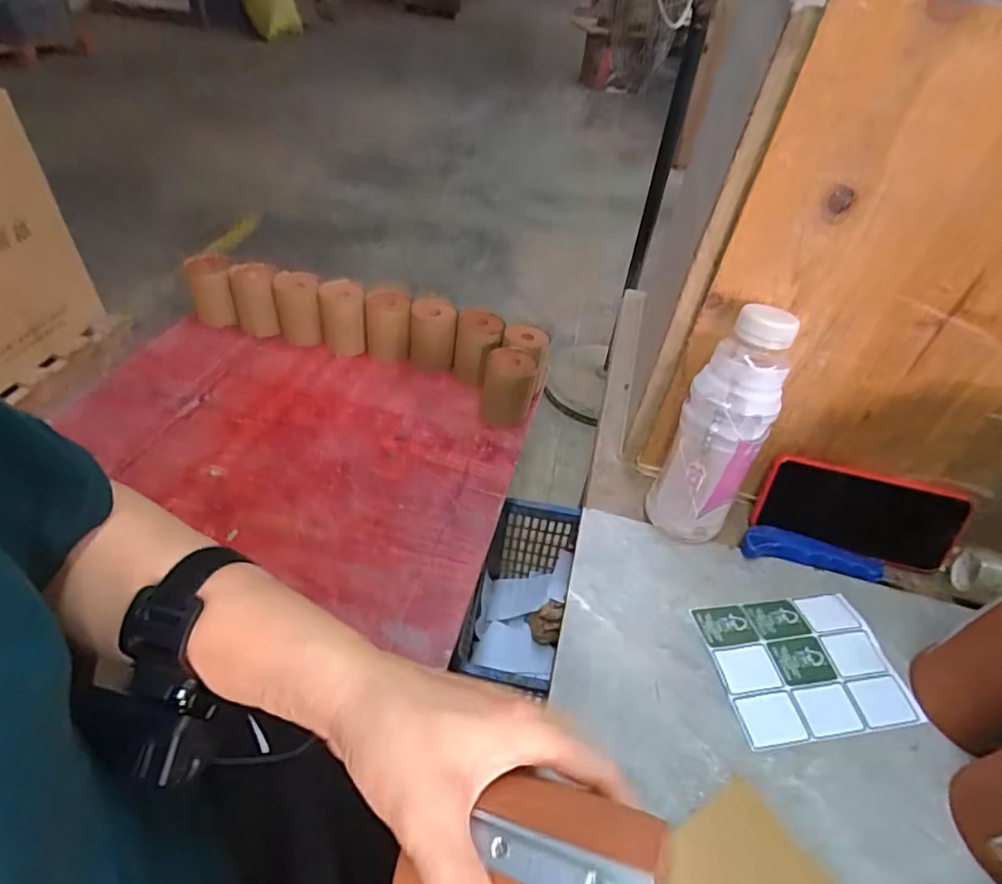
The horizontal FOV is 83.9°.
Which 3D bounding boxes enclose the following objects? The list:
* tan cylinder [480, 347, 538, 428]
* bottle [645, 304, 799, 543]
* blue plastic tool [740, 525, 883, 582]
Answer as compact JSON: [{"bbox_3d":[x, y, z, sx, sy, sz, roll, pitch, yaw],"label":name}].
[{"bbox_3d":[0.012,-0.095,0.947,0.085,0.112,0.086,6,43,-1],"label":"tan cylinder"},{"bbox_3d":[0.171,-0.008,0.439,0.064,0.187,0.066,20,45,13],"label":"bottle"},{"bbox_3d":[0.269,0.095,0.479,0.120,0.014,0.026,11,43,4],"label":"blue plastic tool"}]

